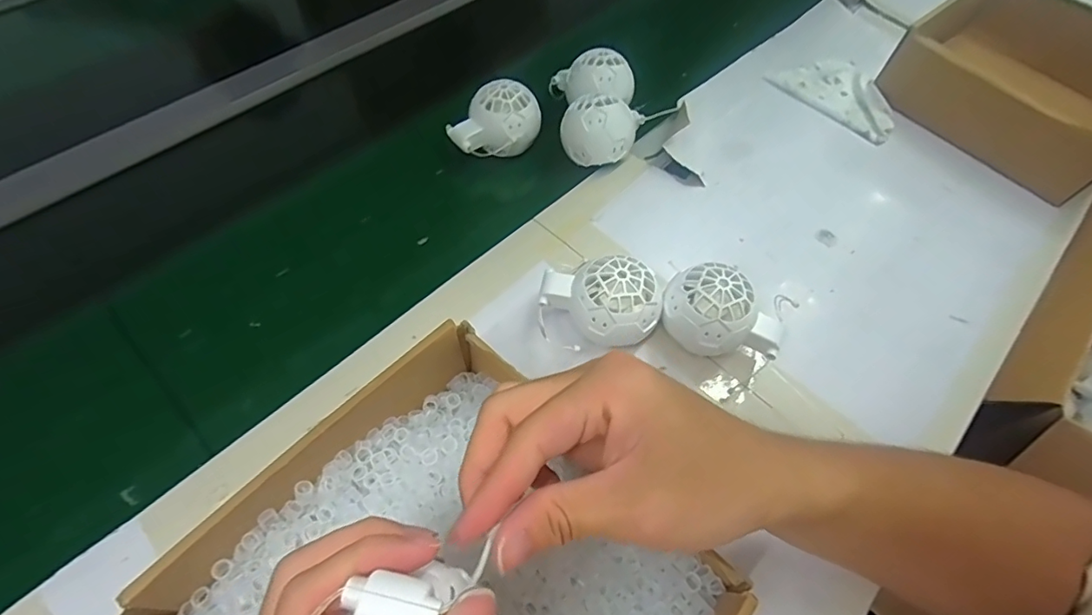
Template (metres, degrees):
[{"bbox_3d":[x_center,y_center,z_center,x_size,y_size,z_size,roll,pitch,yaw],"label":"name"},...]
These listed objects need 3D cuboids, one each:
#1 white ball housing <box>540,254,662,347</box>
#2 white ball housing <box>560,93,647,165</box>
[{"bbox_3d":[0.037,-0.003,0.360,0.080,0.053,0.057,6,60,0],"label":"white ball housing"},{"bbox_3d":[0.051,-0.166,0.477,0.070,0.058,0.074,12,60,4],"label":"white ball housing"}]

